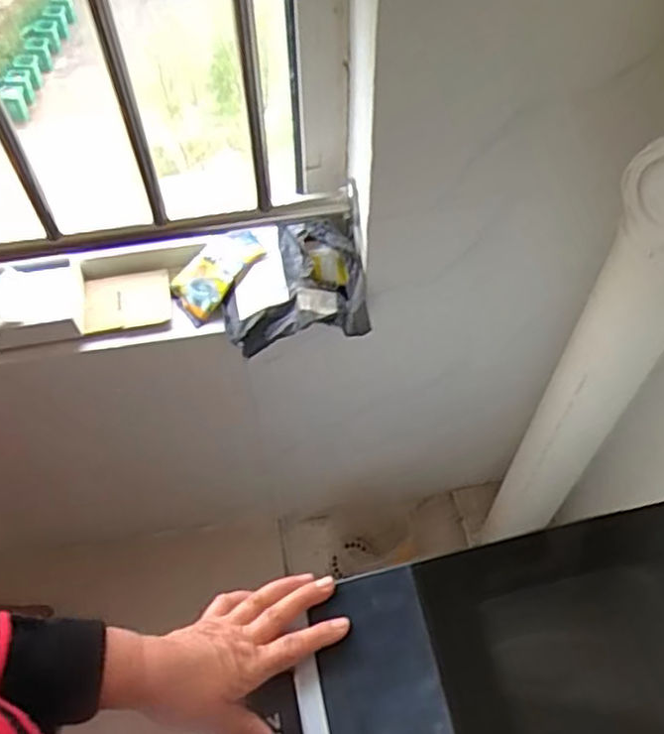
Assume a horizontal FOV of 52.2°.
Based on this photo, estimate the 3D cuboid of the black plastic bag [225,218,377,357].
[{"bbox_3d":[-0.054,-0.110,0.931,0.191,0.094,0.158,-7,56,-4],"label":"black plastic bag"}]

